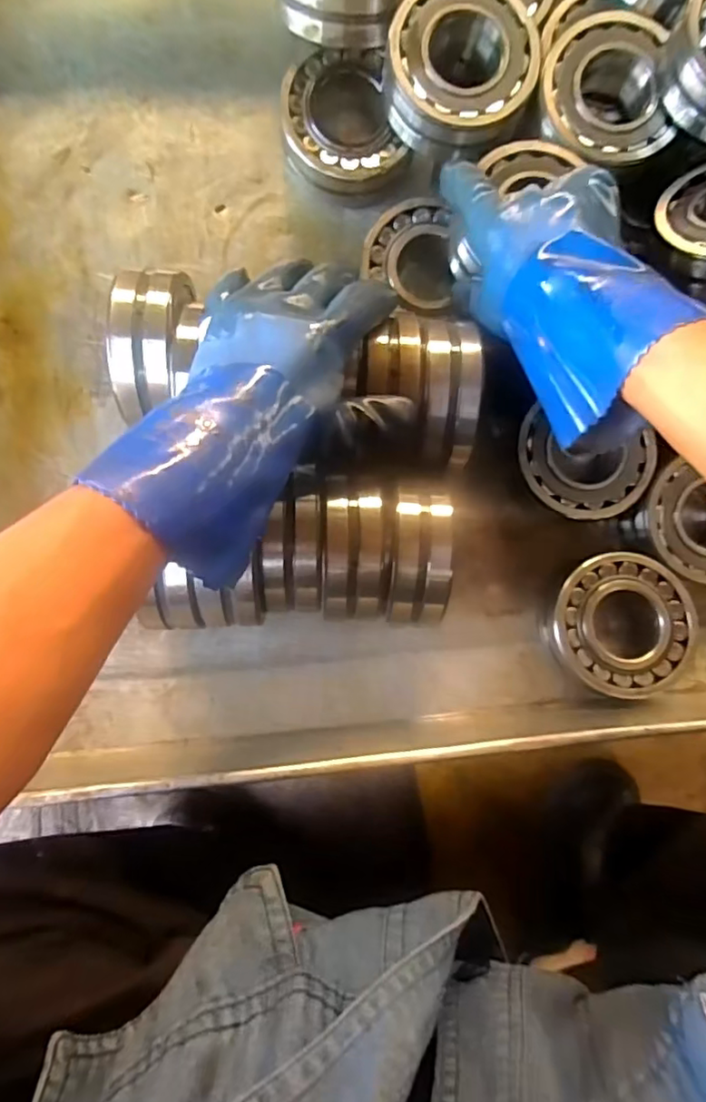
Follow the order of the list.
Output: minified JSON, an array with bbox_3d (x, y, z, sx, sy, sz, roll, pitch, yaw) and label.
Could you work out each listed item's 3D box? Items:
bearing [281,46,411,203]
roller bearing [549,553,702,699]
[{"bbox_3d":[-0.008,-0.360,0.487,0.102,0.035,0.104,0,89,-2],"label":"bearing"},{"bbox_3d":[0.222,0.058,0.481,0.112,0.036,0.115,0,89,-2],"label":"roller bearing"}]

